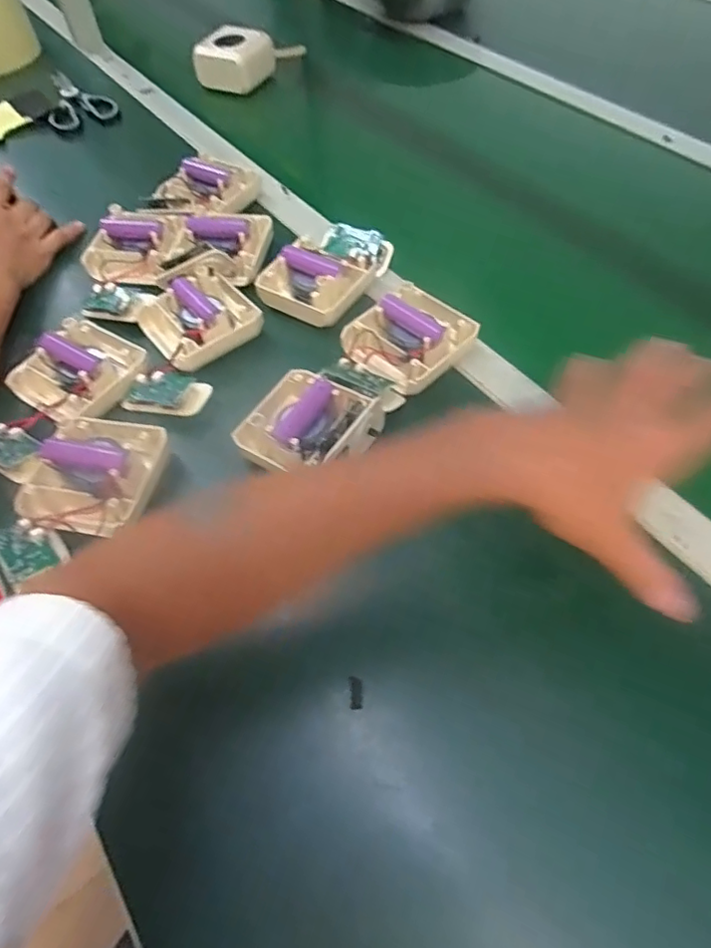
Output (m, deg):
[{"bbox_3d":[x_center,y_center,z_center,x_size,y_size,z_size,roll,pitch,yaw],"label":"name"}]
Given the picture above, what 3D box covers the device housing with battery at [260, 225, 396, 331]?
[{"bbox_3d":[-0.030,-0.203,0.566,0.090,0.038,0.133,26,61,19],"label":"device housing with battery"}]

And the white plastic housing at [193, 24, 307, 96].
[{"bbox_3d":[-0.165,-0.631,0.865,0.094,0.052,0.145,36,65,24],"label":"white plastic housing"}]

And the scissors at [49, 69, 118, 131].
[{"bbox_3d":[-0.428,-0.562,0.855,0.090,0.013,0.168,-31,60,-16],"label":"scissors"}]

